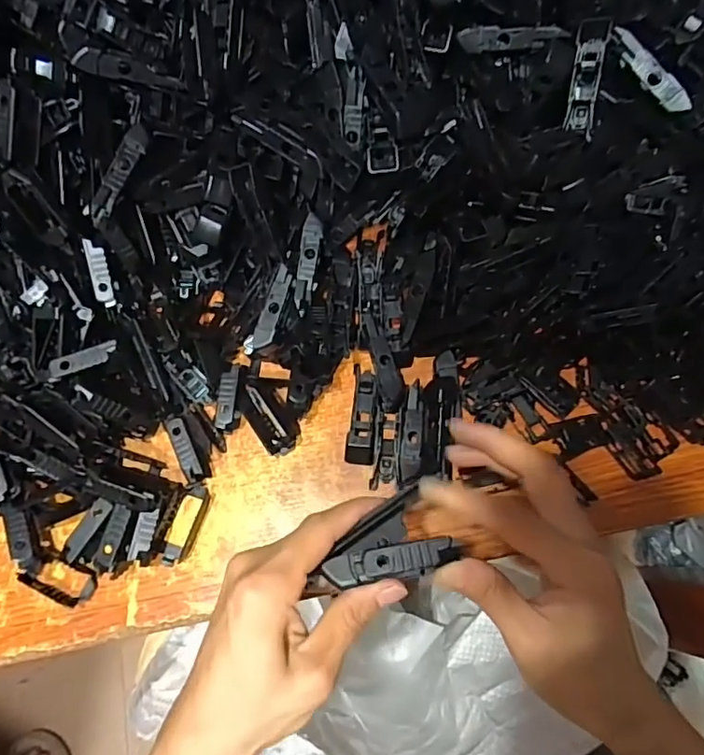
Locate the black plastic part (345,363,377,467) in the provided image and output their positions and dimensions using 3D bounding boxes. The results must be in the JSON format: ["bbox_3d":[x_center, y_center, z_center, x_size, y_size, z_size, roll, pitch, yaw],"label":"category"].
[{"bbox_3d":[0.007,0.025,0.362,0.018,0.014,0.068,3,72,2],"label":"black plastic part"}]

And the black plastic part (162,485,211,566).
[{"bbox_3d":[-0.109,0.096,0.347,0.021,0.006,0.052,19,73,7],"label":"black plastic part"}]

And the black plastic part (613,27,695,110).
[{"bbox_3d":[0.179,-0.183,0.324,0.009,0.014,0.062,-43,92,-12],"label":"black plastic part"}]

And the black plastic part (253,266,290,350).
[{"bbox_3d":[-0.052,-0.046,0.350,0.012,0.004,0.055,18,86,6],"label":"black plastic part"}]

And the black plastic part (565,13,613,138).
[{"bbox_3d":[0.146,-0.185,0.331,0.017,0.014,0.066,3,107,2],"label":"black plastic part"}]

